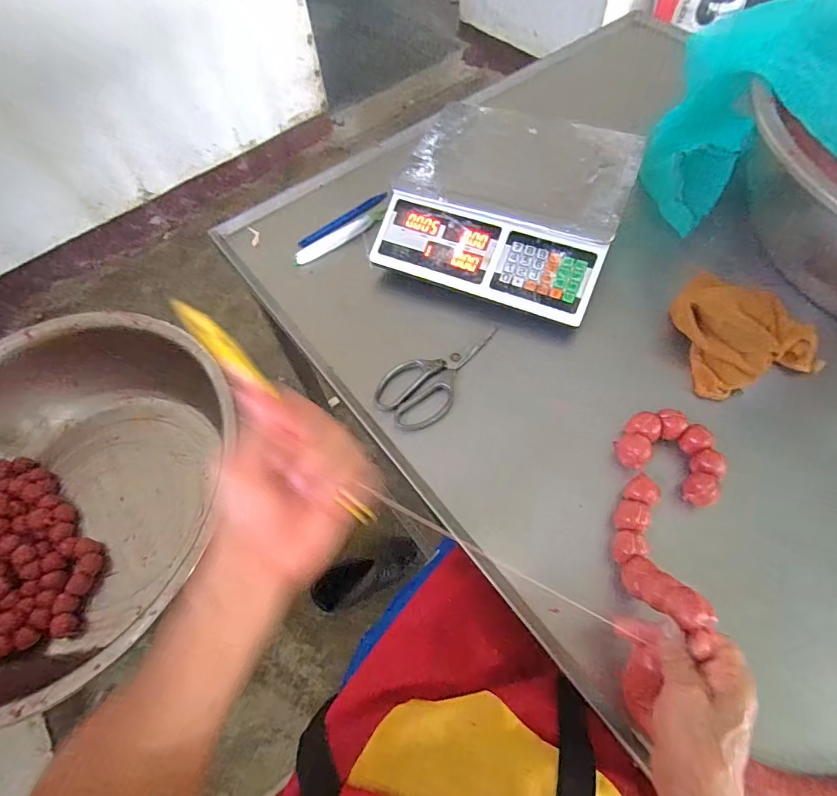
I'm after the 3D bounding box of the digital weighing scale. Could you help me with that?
[{"bbox_3d":[0.136,-0.297,0.686,0.315,0.085,0.312,21,64,14],"label":"digital weighing scale"}]

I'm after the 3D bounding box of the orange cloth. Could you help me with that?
[{"bbox_3d":[0.438,-0.098,0.604,0.182,0.051,0.187,-3,61,2],"label":"orange cloth"}]

